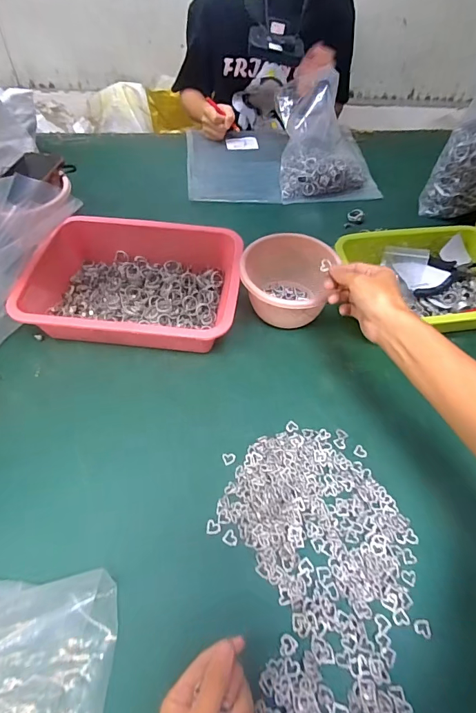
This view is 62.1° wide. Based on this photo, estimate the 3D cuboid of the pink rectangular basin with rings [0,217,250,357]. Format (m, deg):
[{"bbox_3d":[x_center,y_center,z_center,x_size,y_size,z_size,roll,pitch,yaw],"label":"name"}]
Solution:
[{"bbox_3d":[-0.153,-0.112,0.608,0.309,0.084,0.220,1,53,0],"label":"pink rectangular basin with rings"}]

